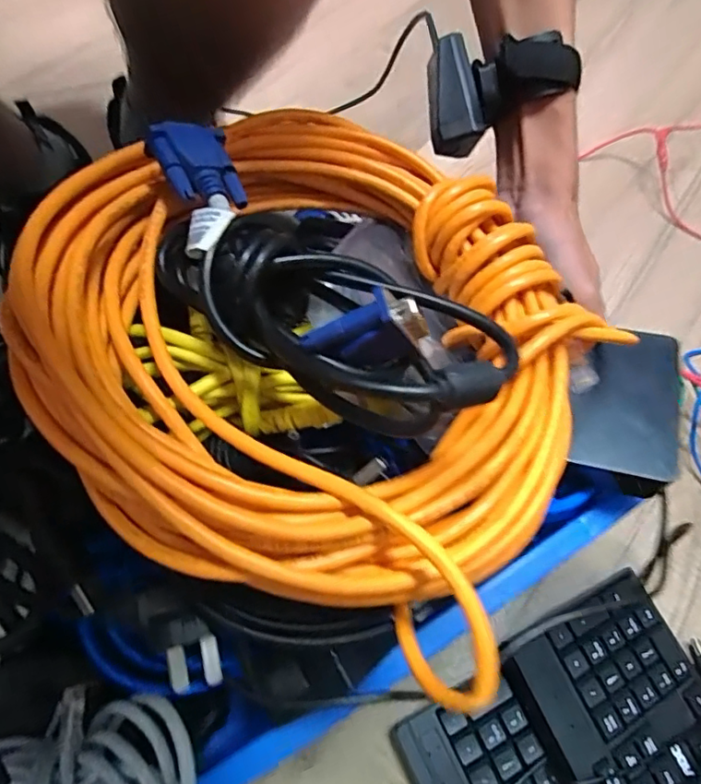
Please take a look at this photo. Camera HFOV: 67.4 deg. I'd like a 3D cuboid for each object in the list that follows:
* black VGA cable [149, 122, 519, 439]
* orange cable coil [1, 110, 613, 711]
[{"bbox_3d":[-0.023,-0.045,0.197,0.175,0.043,0.067,38,69,16],"label":"black VGA cable"},{"bbox_3d":[-0.015,-0.029,0.222,0.229,0.055,0.211,28,66,11],"label":"orange cable coil"}]

